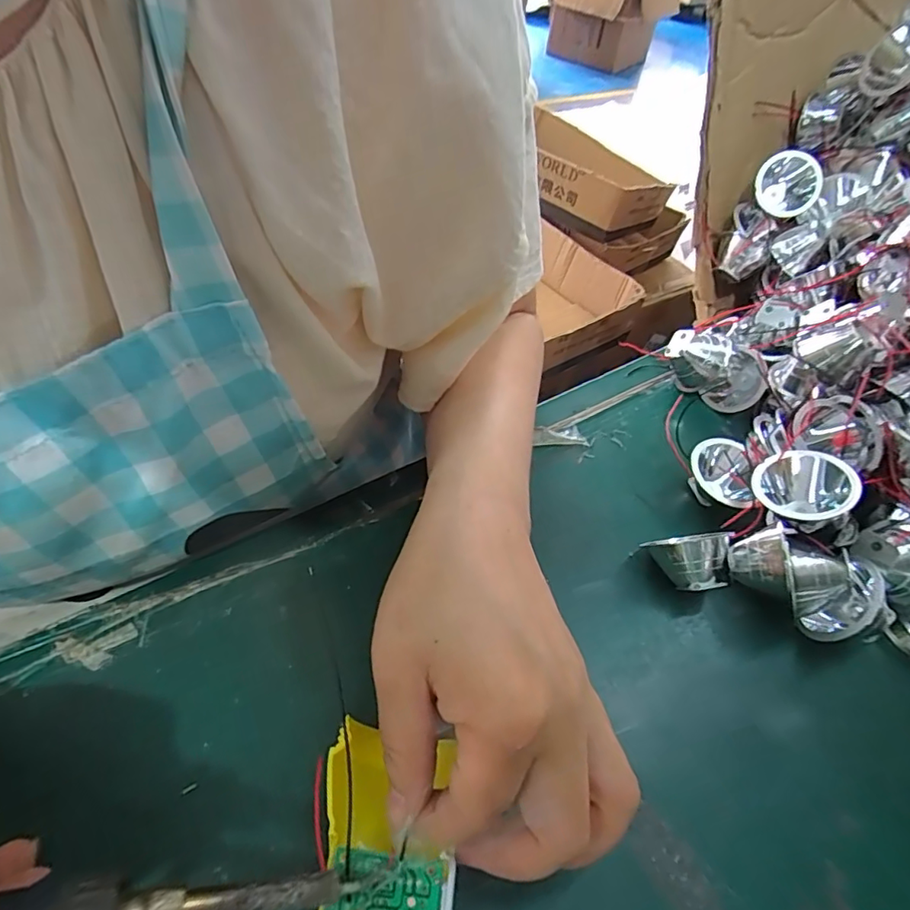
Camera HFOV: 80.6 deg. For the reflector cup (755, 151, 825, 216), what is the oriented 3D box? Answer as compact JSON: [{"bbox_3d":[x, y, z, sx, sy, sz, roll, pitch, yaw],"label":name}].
[{"bbox_3d":[0.247,-0.201,0.399,0.043,0.045,0.028,30,53,17],"label":"reflector cup"}]

